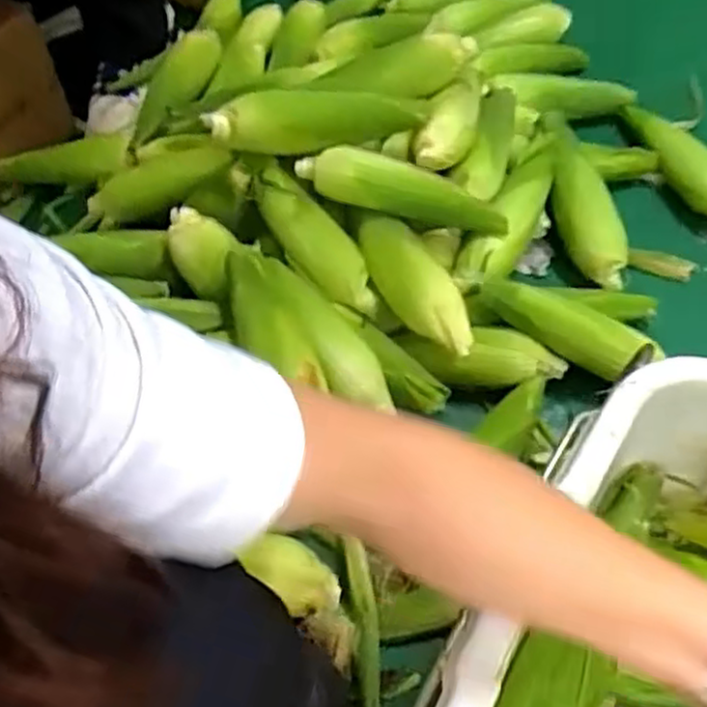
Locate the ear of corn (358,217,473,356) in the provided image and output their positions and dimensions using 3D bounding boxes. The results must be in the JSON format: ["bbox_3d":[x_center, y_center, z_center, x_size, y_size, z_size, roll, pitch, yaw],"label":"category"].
[{"bbox_3d":[0.062,-0.078,0.787,0.066,0.050,0.190,-25,60,-12],"label":"ear of corn"}]

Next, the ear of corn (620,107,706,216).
[{"bbox_3d":[0.432,-0.261,0.987,0.053,0.079,0.222,-17,58,-7],"label":"ear of corn"}]

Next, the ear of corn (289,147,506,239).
[{"bbox_3d":[0.056,-0.179,0.832,0.239,0.053,0.050,16,59,-3],"label":"ear of corn"}]

